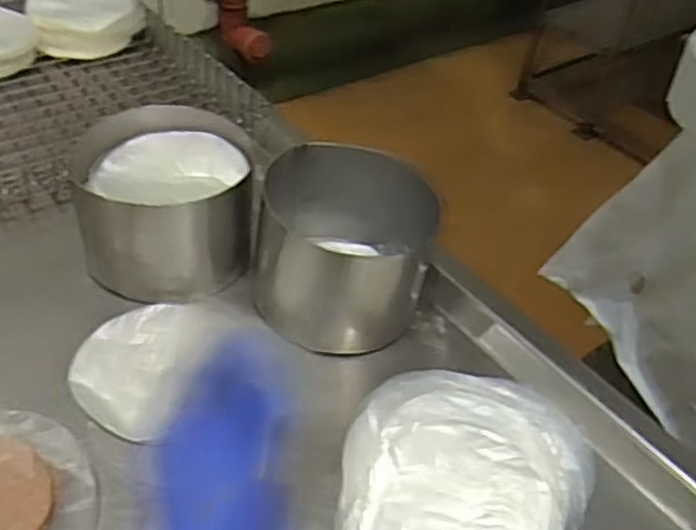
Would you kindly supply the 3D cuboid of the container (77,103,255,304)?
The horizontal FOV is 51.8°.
[{"bbox_3d":[-0.155,-0.052,0.617,0.144,0.100,0.141,4,44,-3],"label":"container"}]

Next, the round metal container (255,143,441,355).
[{"bbox_3d":[-0.005,-0.014,0.596,0.129,0.094,0.131,4,44,-3],"label":"round metal container"}]

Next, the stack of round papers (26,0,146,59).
[{"bbox_3d":[-0.338,-0.326,0.920,0.132,0.056,0.140,-15,48,-21],"label":"stack of round papers"}]

